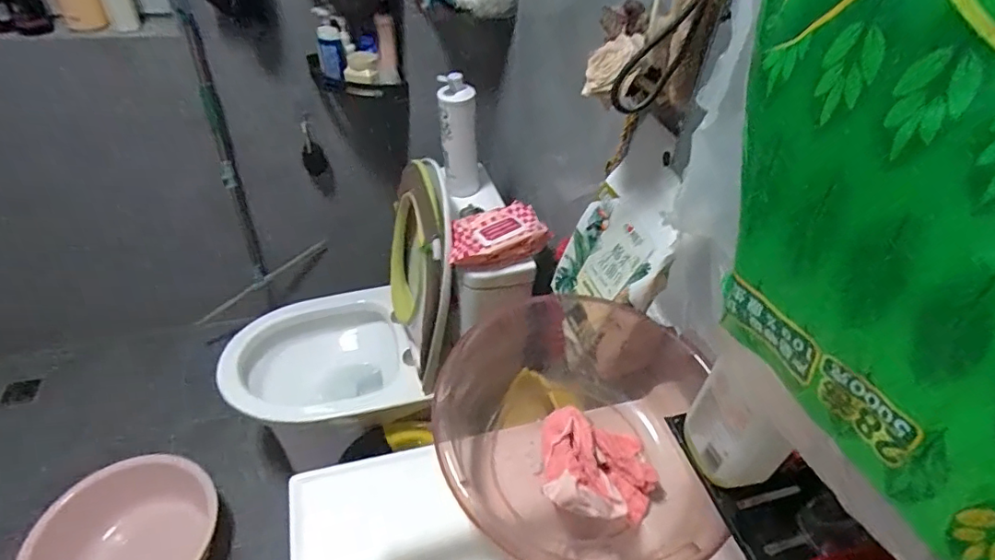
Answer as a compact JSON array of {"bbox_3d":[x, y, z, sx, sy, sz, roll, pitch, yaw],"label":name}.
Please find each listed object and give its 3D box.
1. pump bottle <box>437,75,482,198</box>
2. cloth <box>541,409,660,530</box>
[{"bbox_3d":[-0.078,-0.291,1.106,0.086,0.268,0.066,1,44,-5],"label":"pump bottle"},{"bbox_3d":[0.120,0.221,0.615,0.136,0.071,0.119,3,43,-2],"label":"cloth"}]

